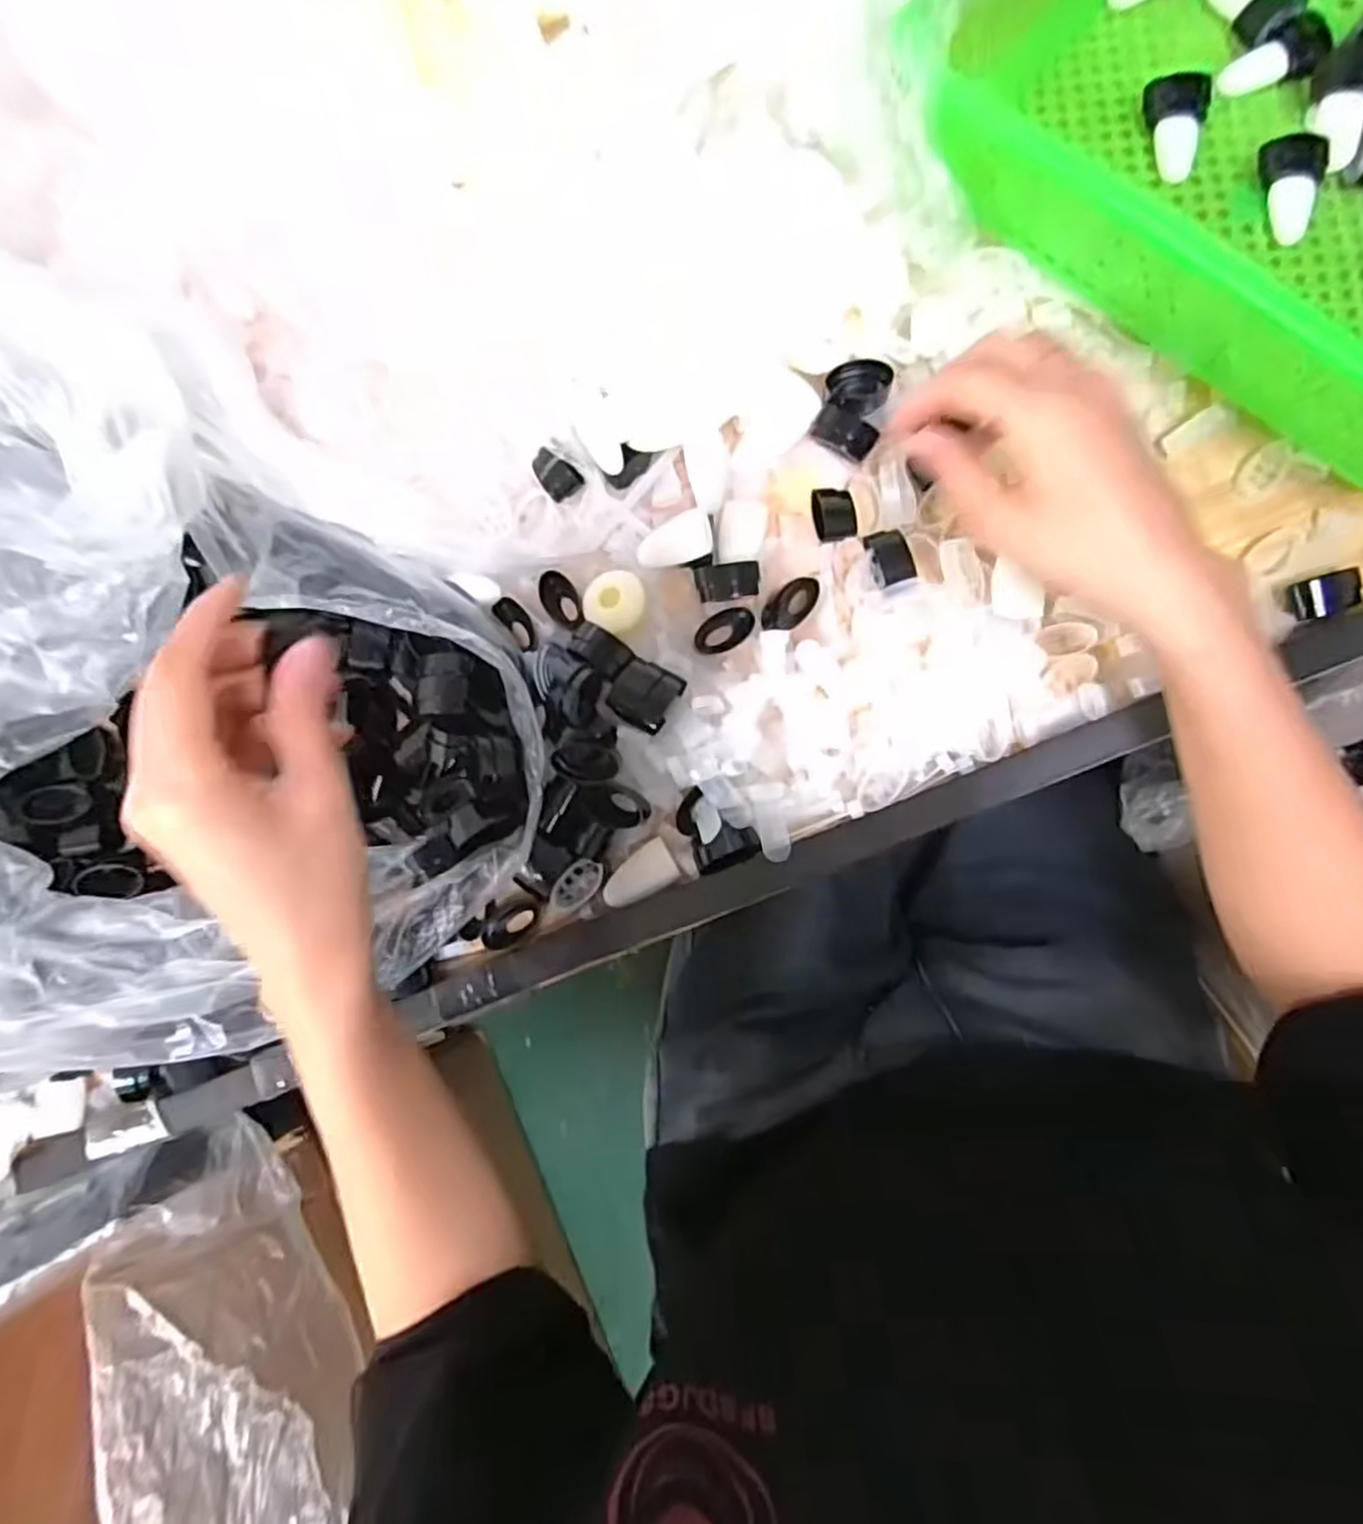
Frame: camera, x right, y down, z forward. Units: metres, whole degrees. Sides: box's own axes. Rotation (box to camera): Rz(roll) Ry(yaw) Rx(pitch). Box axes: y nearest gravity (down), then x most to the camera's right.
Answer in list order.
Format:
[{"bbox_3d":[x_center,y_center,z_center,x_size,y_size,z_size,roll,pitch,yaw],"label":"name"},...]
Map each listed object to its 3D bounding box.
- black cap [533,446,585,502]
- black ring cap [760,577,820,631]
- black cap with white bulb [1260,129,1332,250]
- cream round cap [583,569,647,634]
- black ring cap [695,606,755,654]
[{"bbox_3d":[-0.069,-0.156,0.418,0.019,0.013,0.027,-41,81,1],"label":"black cap"},{"bbox_3d":[0.057,-0.083,0.404,0.020,0.008,0.034,42,89,9],"label":"black ring cap"},{"bbox_3d":[0.317,-0.298,0.404,0.031,0.017,0.050,7,84,7],"label":"black cap with white bulb"},{"bbox_3d":[-0.036,-0.085,0.404,0.034,0.009,0.030,30,87,9],"label":"cream round cap"},{"bbox_3d":[0.022,-0.068,0.400,0.033,0.005,0.017,-33,81,2],"label":"black ring cap"}]

